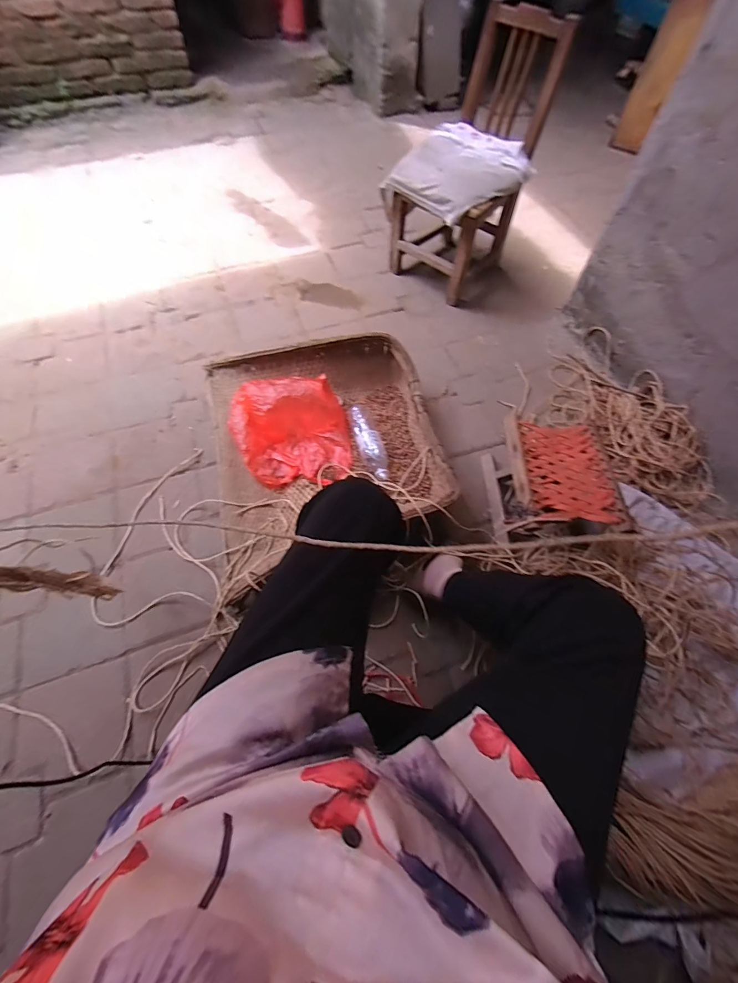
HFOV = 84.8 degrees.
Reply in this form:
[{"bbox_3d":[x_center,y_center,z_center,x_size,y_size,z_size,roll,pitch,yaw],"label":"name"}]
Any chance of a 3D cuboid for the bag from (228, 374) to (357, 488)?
[{"bbox_3d":[-0.201,-0.162,1.027,0.300,0.115,0.279,-4,62,-2],"label":"bag"}]

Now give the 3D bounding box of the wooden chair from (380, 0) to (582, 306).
[{"bbox_3d":[0.282,-0.985,1.246,0.353,0.582,0.399,37,69,18],"label":"wooden chair"}]

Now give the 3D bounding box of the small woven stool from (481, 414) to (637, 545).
[{"bbox_3d":[0.416,-0.004,0.933,0.248,0.182,0.280,5,63,3],"label":"small woven stool"}]

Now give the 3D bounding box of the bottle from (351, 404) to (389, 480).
[{"bbox_3d":[-0.004,-0.138,1.045,0.065,0.050,0.253,-15,63,-7],"label":"bottle"}]

